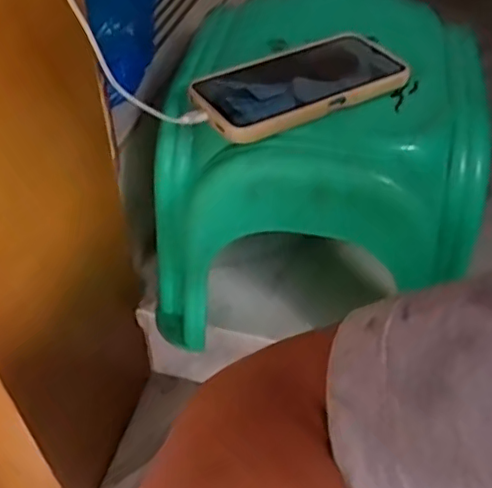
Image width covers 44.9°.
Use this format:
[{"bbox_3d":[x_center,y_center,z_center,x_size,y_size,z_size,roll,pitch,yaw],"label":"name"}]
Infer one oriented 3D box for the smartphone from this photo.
[{"bbox_3d":[0.040,-0.121,0.450,0.159,0.018,0.073,-21,51,-19],"label":"smartphone"}]

